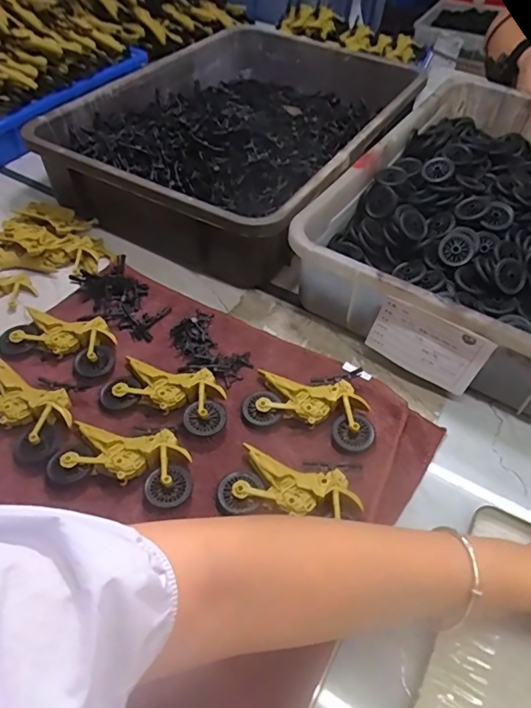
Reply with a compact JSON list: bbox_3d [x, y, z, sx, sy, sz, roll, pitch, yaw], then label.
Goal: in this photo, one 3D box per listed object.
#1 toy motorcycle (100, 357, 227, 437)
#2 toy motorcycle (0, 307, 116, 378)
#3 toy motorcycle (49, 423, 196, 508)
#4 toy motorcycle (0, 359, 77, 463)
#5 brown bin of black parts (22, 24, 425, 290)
[{"bbox_3d":[-0.089,0.035,0.449,0.116,0.021,0.056,16,50,9],"label":"toy motorcycle"},{"bbox_3d":[-0.199,-0.014,0.486,0.110,0.018,0.055,14,50,7],"label":"toy motorcycle"},{"bbox_3d":[-0.113,0.087,0.405,0.112,0.020,0.060,11,50,5],"label":"toy motorcycle"},{"bbox_3d":[-0.218,0.045,0.434,0.104,0.020,0.069,23,52,15],"label":"toy motorcycle"},{"bbox_3d":[-0.025,-0.317,0.707,0.365,0.100,0.509,23,52,15],"label":"brown bin of black parts"}]

